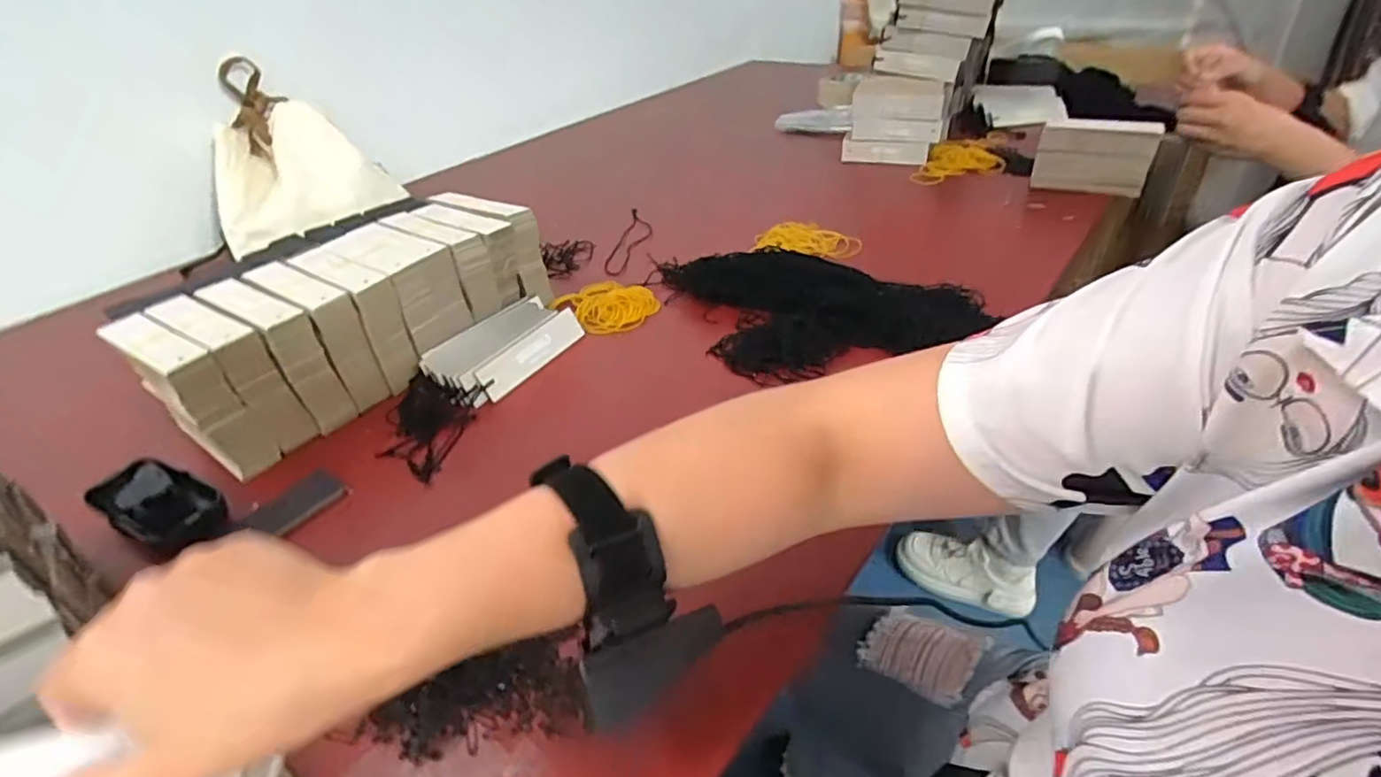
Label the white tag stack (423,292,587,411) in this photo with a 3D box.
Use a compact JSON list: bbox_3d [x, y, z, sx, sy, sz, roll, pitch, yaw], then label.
[{"bbox_3d":[-0.179,-0.041,0.612,0.080,0.032,0.145,18,43,28],"label":"white tag stack"}]

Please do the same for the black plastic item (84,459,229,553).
[{"bbox_3d":[-0.394,0.087,0.474,0.102,0.030,0.053,13,41,23],"label":"black plastic item"}]

